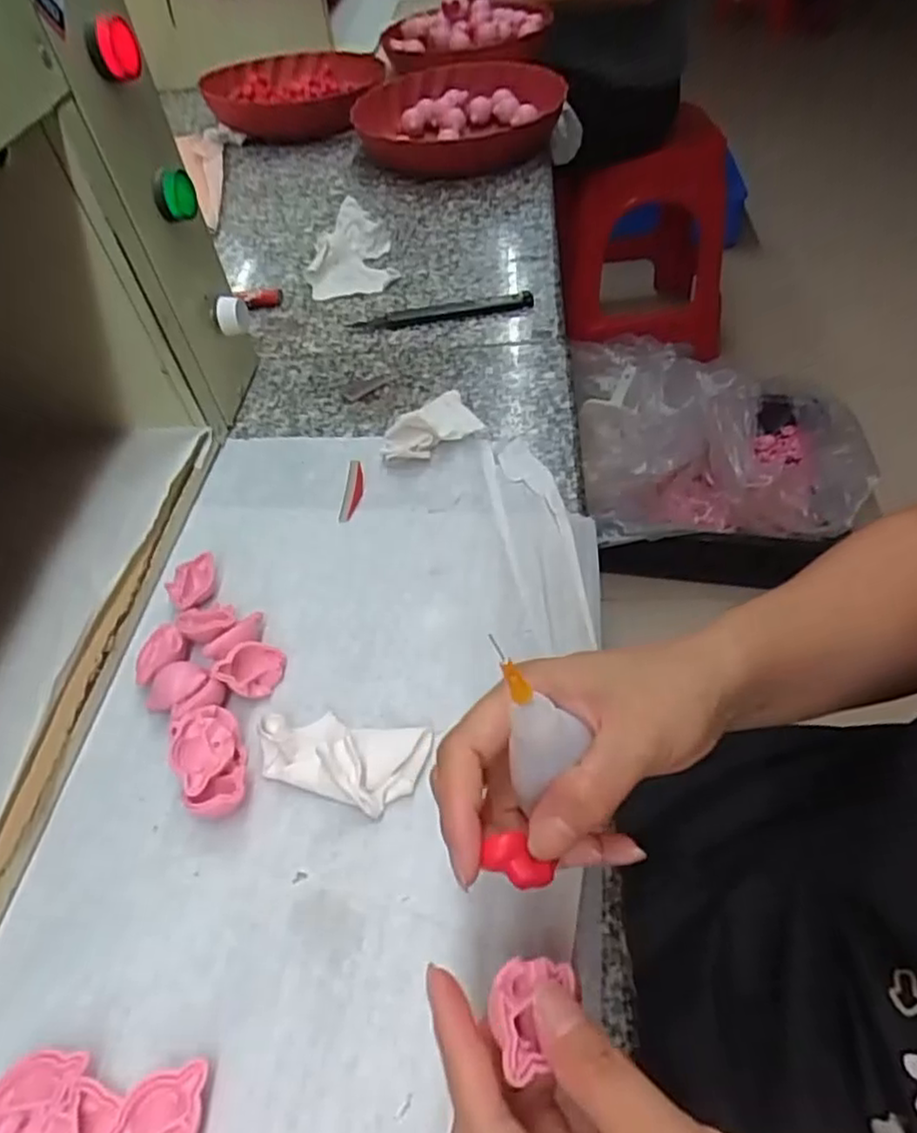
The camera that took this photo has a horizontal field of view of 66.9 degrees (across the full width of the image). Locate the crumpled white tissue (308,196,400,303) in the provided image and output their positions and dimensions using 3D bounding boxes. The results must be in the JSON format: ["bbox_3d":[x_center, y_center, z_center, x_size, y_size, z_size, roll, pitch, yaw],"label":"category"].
[{"bbox_3d":[-0.107,-0.307,0.661,0.079,0.024,0.147,-13,50,-4],"label":"crumpled white tissue"}]

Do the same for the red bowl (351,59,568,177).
[{"bbox_3d":[-0.002,-0.512,0.793,0.214,0.066,0.264,-22,51,-12],"label":"red bowl"}]

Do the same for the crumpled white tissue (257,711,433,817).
[{"bbox_3d":[-0.056,0.087,0.320,0.079,0.020,0.040,6,51,11],"label":"crumpled white tissue"}]

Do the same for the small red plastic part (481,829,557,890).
[{"bbox_3d":[0.019,0.091,0.214,0.020,0.009,0.012,18,55,21],"label":"small red plastic part"}]

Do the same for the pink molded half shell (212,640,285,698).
[{"bbox_3d":[-0.105,0.052,0.357,0.024,0.023,0.033,32,60,28],"label":"pink molded half shell"}]

